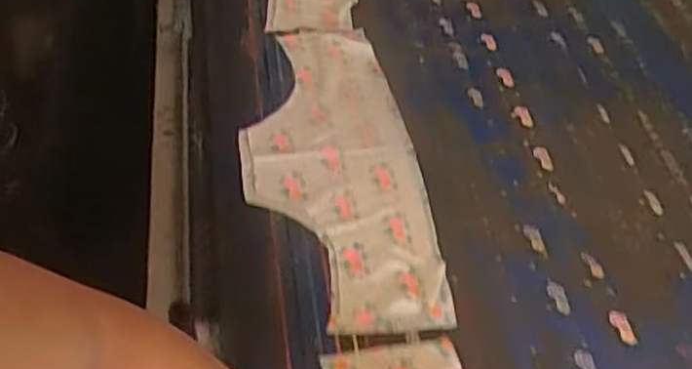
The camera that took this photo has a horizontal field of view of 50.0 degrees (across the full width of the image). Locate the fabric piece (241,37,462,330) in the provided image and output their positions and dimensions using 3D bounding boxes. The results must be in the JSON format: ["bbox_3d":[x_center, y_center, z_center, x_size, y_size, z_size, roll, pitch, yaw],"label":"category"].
[{"bbox_3d":[-0.018,-0.032,0.832,0.189,0.015,0.452,-4,46,-9],"label":"fabric piece"}]

